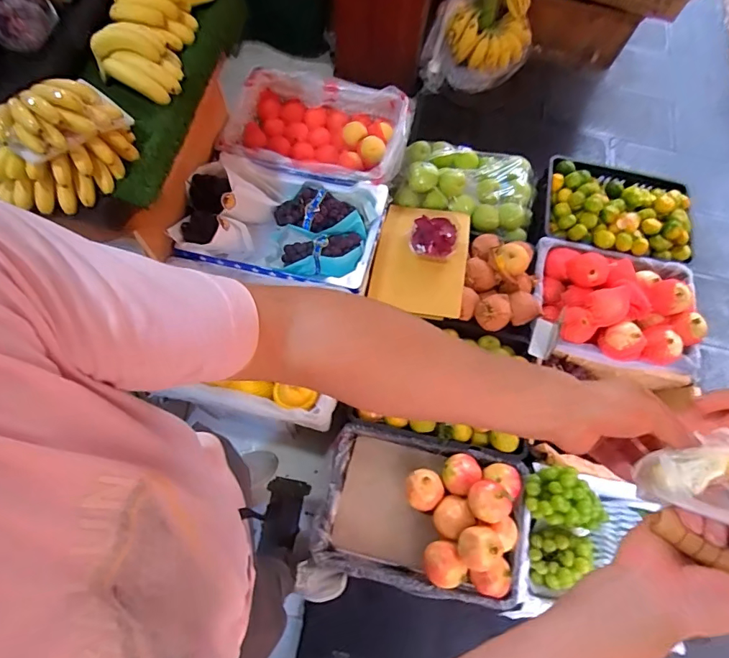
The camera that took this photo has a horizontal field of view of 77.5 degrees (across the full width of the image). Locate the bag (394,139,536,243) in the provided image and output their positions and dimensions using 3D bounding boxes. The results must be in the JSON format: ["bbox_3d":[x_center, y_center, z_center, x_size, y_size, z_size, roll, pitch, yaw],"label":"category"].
[{"bbox_3d":[0.355,-0.491,1.553,0.461,0.130,0.304,17,69,4],"label":"bag"}]

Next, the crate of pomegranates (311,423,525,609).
[{"bbox_3d":[0.137,0.451,1.130,0.502,0.176,0.350,13,68,2],"label":"crate of pomegranates"}]

